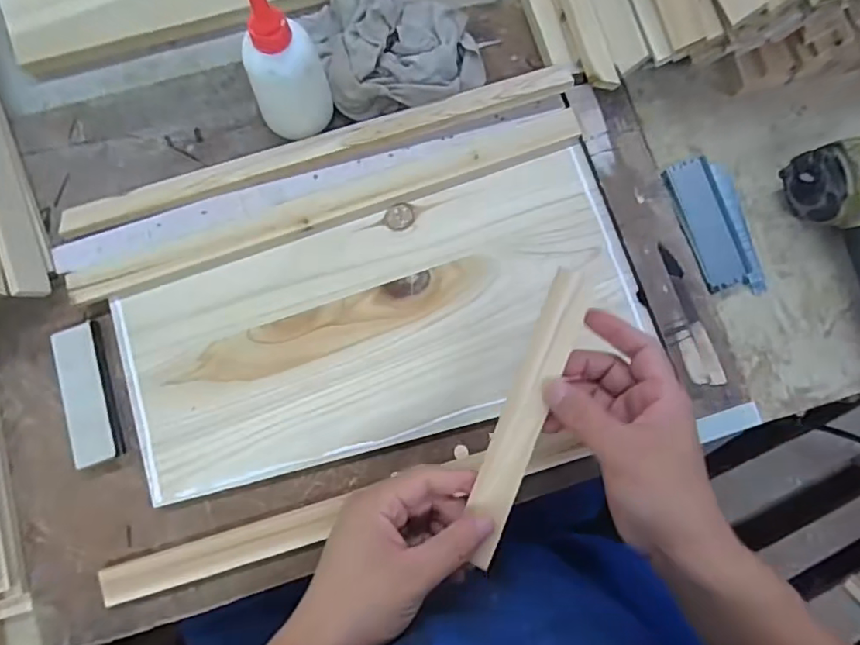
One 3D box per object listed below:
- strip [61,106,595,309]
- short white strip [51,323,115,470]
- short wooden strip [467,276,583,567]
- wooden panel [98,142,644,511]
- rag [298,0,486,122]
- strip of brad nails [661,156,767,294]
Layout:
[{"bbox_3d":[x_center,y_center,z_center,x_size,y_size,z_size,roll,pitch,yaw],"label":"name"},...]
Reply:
[{"bbox_3d":[-0.079,-0.100,0.468,0.444,0.016,0.031,-20,81,-4],"label":"strip"},{"bbox_3d":[-0.275,0.058,0.435,0.029,0.018,0.109,-15,81,-4],"label":"short white strip"},{"bbox_3d":[0.062,0.059,0.359,0.027,0.007,0.196,18,84,20],"label":"short wooden strip"},{"bbox_3d":[-0.034,0.001,0.452,0.420,0.011,0.184,-20,81,-4],"label":"wooden panel"},{"bbox_3d":[-0.032,-0.257,0.487,0.136,0.048,0.137,-19,81,-4],"label":"rag"},{"bbox_3d":[0.260,-0.088,0.490,0.062,0.014,0.126,-14,81,-3],"label":"strip of brad nails"}]

